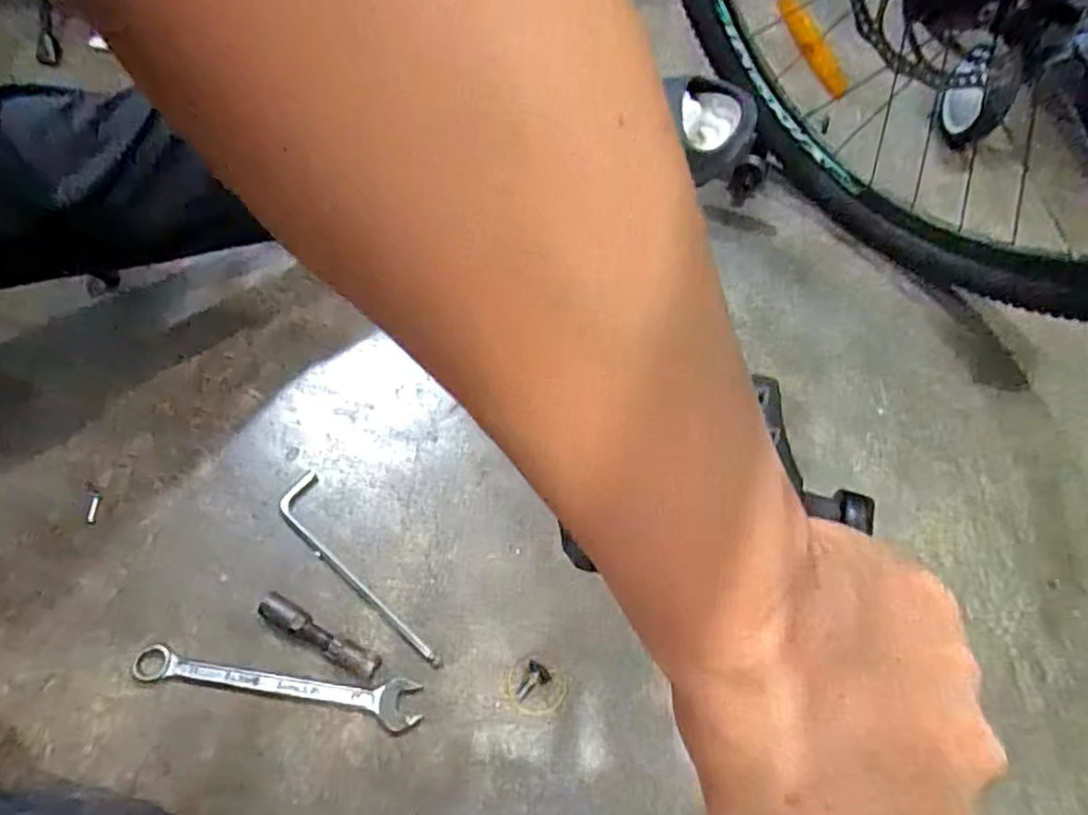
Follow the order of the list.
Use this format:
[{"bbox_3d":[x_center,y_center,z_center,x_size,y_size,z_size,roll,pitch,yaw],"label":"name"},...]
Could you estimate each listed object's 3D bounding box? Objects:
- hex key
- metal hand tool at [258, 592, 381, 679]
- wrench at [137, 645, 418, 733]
[{"bbox_3d":[-0.149,0.132,0.490,0.038,0.004,0.196,-39,70,-21],"label":"hex key"},{"bbox_3d":[-0.171,0.174,0.465,0.102,0.017,0.019,27,64,12],"label":"metal hand tool"},{"bbox_3d":[-0.198,0.207,0.452,0.212,0.007,0.032,7,61,1],"label":"wrench"}]

